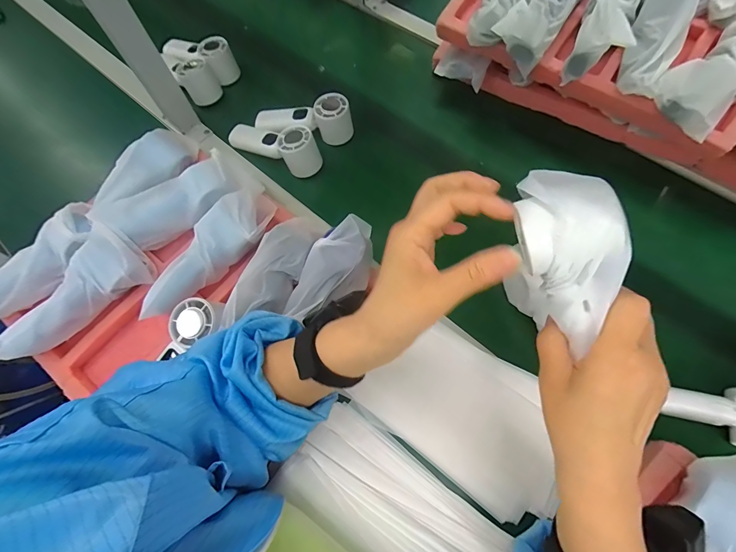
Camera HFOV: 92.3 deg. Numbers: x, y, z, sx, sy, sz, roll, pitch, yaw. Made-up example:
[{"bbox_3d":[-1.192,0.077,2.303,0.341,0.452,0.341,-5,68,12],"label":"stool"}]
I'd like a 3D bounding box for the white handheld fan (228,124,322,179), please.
[{"bbox_3d":[-0.150,-0.205,0.560,0.160,0.061,0.054,23,69,24],"label":"white handheld fan"}]

